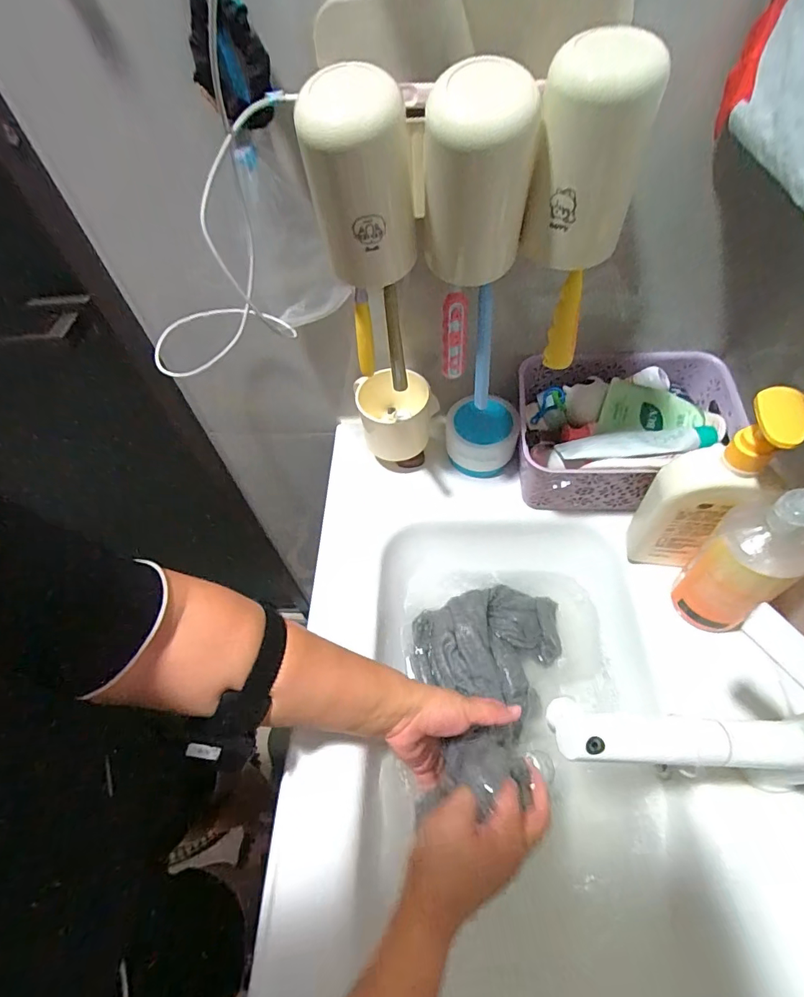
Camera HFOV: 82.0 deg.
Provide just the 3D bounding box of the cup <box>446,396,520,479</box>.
[{"bbox_3d":[0.096,-0.079,0.579,0.083,0.075,0.076,-7,55,0],"label":"cup"}]

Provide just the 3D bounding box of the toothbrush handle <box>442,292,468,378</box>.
[{"bbox_3d":[0.044,-0.135,0.390,0.020,0.082,0.009,7,57,9],"label":"toothbrush handle"}]

